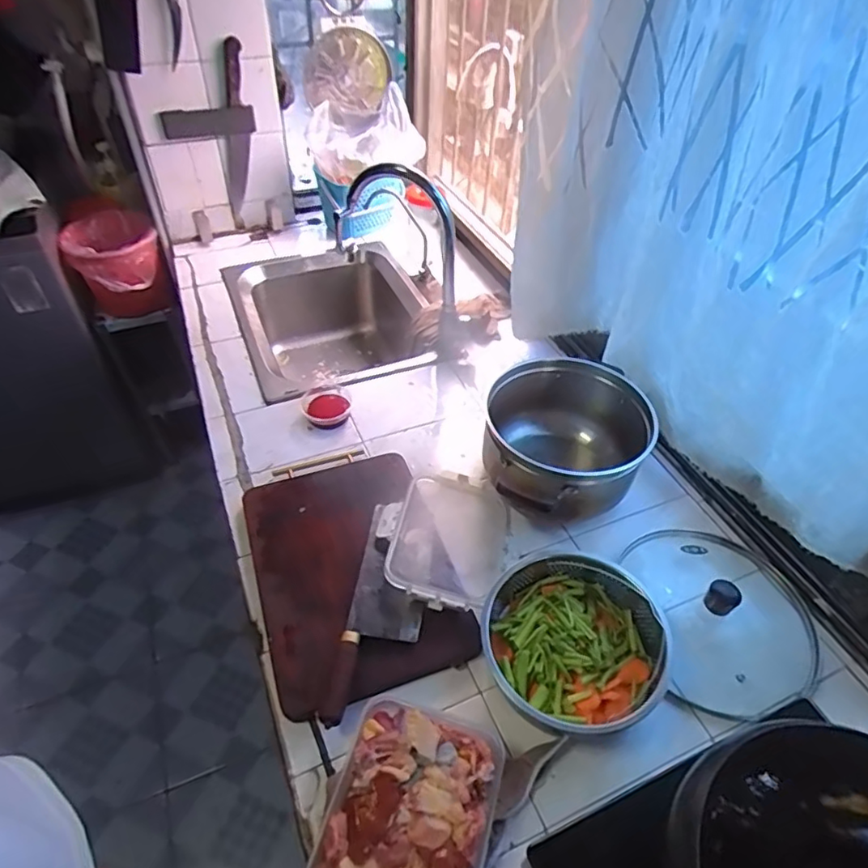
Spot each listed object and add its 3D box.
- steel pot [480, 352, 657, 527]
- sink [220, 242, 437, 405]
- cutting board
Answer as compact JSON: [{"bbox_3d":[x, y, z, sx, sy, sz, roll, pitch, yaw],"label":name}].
[{"bbox_3d":[0.193,0.025,0.852,0.216,0.142,0.241,1,46,-2],"label":"steel pot"},{"bbox_3d":[-0.201,-0.195,1.265,0.399,0.217,0.444,-16,49,-18],"label":"sink"},{"bbox_3d":[-0.113,0.172,0.772,0.238,0.023,0.344,-14,48,-16],"label":"cutting board"}]

